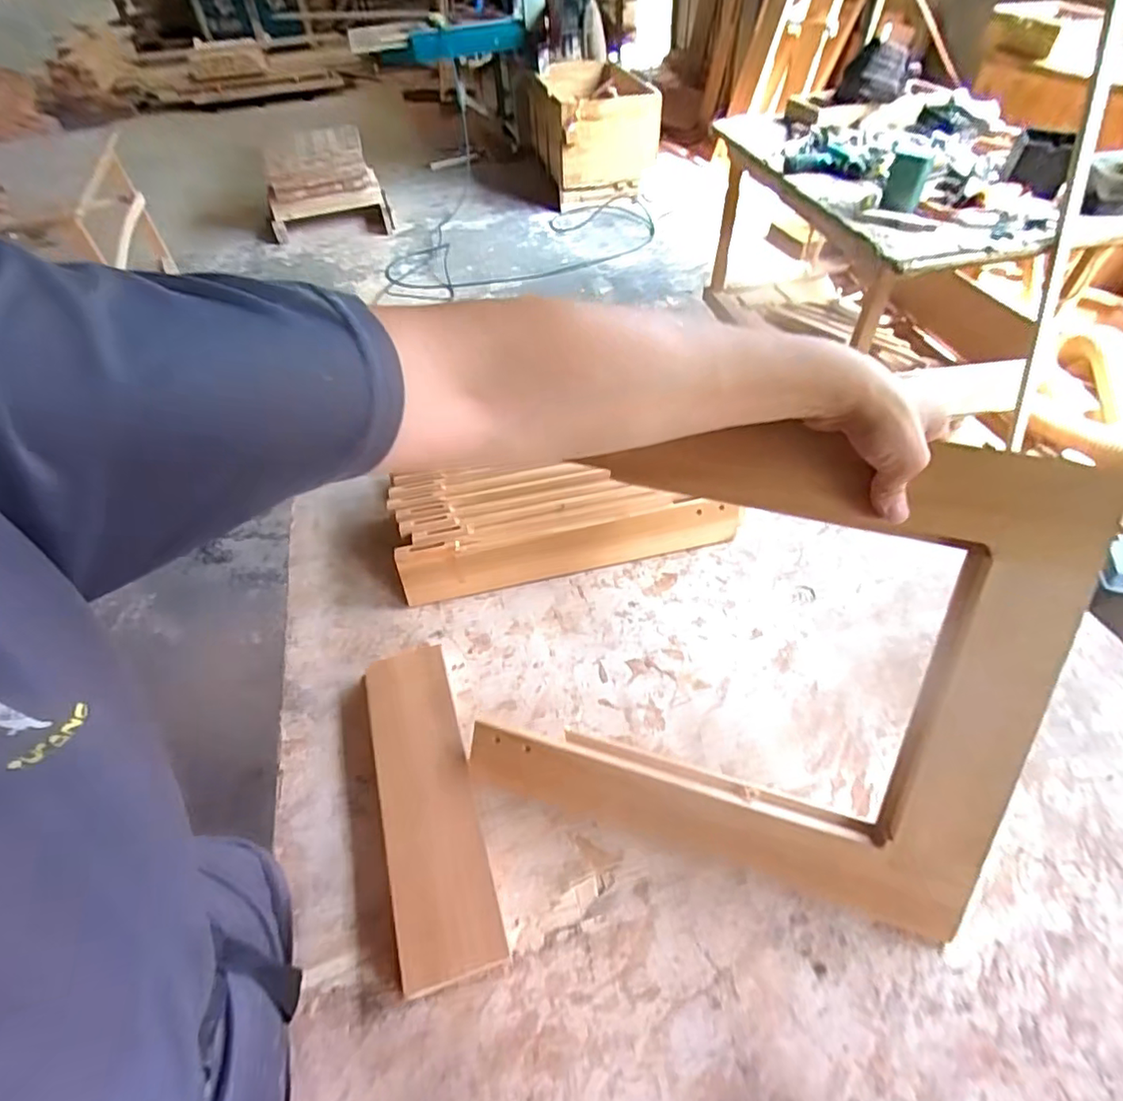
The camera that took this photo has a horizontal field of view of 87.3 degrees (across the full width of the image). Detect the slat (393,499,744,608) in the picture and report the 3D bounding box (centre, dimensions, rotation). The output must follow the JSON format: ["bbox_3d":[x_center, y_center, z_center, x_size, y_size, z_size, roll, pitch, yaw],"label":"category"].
[{"bbox_3d":[0.021,-0.004,0.770,0.453,0.079,0.017,-10,31,-8],"label":"slat"}]

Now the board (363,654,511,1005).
[{"bbox_3d":[-0.135,0.244,0.590,0.090,0.025,0.316,-16,50,-9],"label":"board"}]

